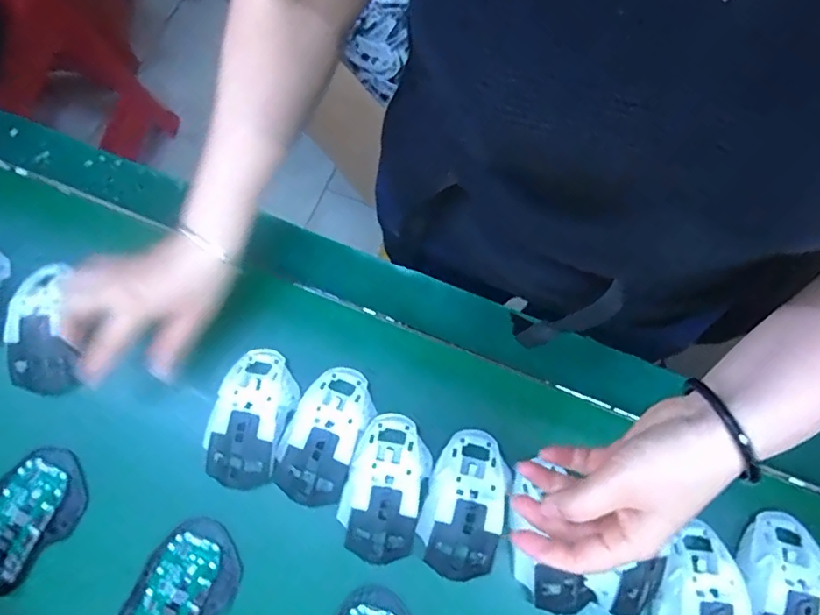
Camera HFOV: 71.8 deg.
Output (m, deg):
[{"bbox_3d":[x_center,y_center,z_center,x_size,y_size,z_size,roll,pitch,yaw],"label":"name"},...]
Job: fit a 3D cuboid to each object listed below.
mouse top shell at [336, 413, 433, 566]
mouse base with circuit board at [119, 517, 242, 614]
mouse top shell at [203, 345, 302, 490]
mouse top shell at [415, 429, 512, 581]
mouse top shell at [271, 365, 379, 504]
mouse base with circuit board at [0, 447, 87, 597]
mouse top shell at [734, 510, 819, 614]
[{"bbox_3d":[-0.020,0.147,0.463,0.062,0.024,0.115,16,74,3],"label":"mouse top shell"},{"bbox_3d":[-0.187,0.231,0.451,0.071,0.026,0.114,33,76,8],"label":"mouse base with circuit board"},{"bbox_3d":[-0.135,0.091,0.477,0.062,0.029,0.114,17,75,3],"label":"mouse top shell"},{"bbox_3d":[0.046,0.159,0.462,0.063,0.028,0.114,19,75,4],"label":"mouse top shell"},{"bbox_3d":[-0.072,0.105,0.477,0.062,0.027,0.115,24,75,5],"label":"mouse top shell"},{"bbox_3d":[-0.324,0.173,0.467,0.071,0.030,0.110,35,76,8],"label":"mouse base with circuit board"},{"bbox_3d":[0.298,0.226,0.452,0.061,0.035,0.115,12,74,2],"label":"mouse top shell"}]

